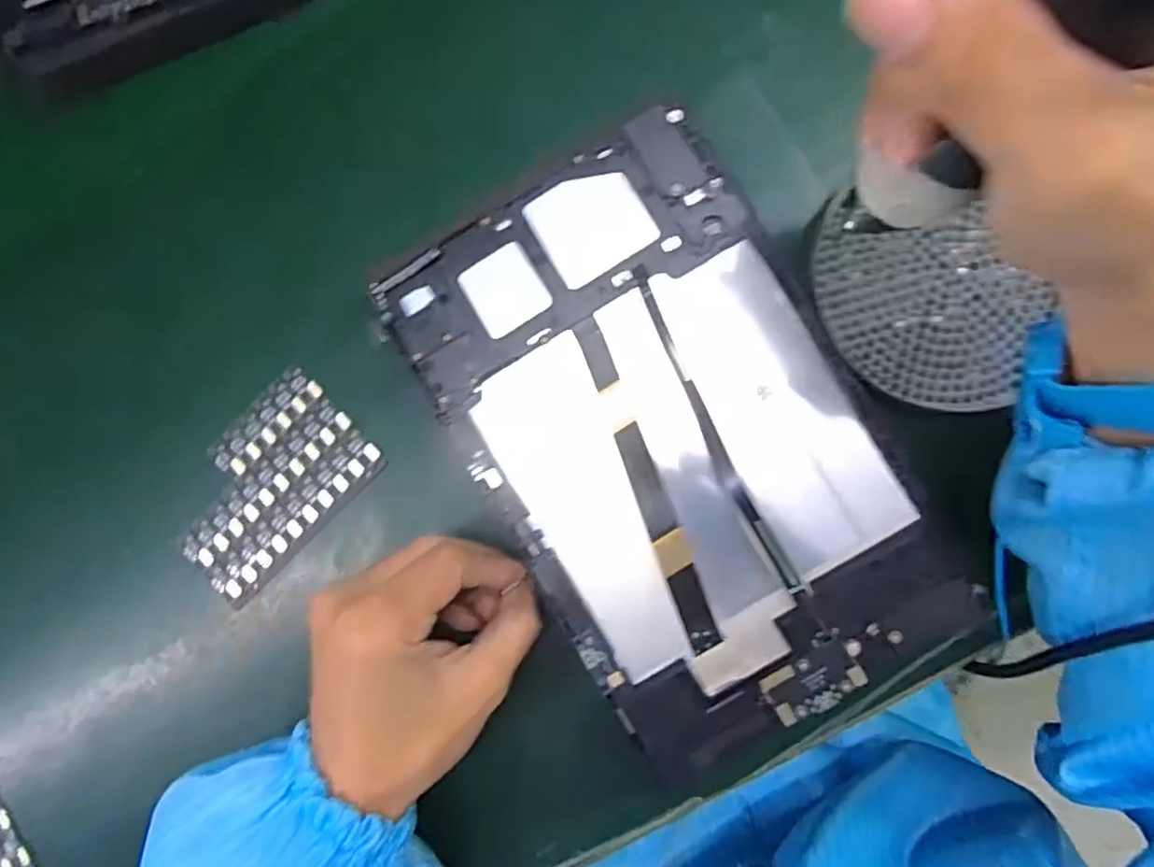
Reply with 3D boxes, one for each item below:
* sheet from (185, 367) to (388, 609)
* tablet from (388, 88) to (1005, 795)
[{"bbox_3d":[-0.143,0.025,0.321,0.097,0.006,0.061,-44,84,4],"label":"sheet"},{"bbox_3d":[0.040,0.008,0.286,0.147,0.017,0.244,-31,85,5],"label":"tablet"}]

